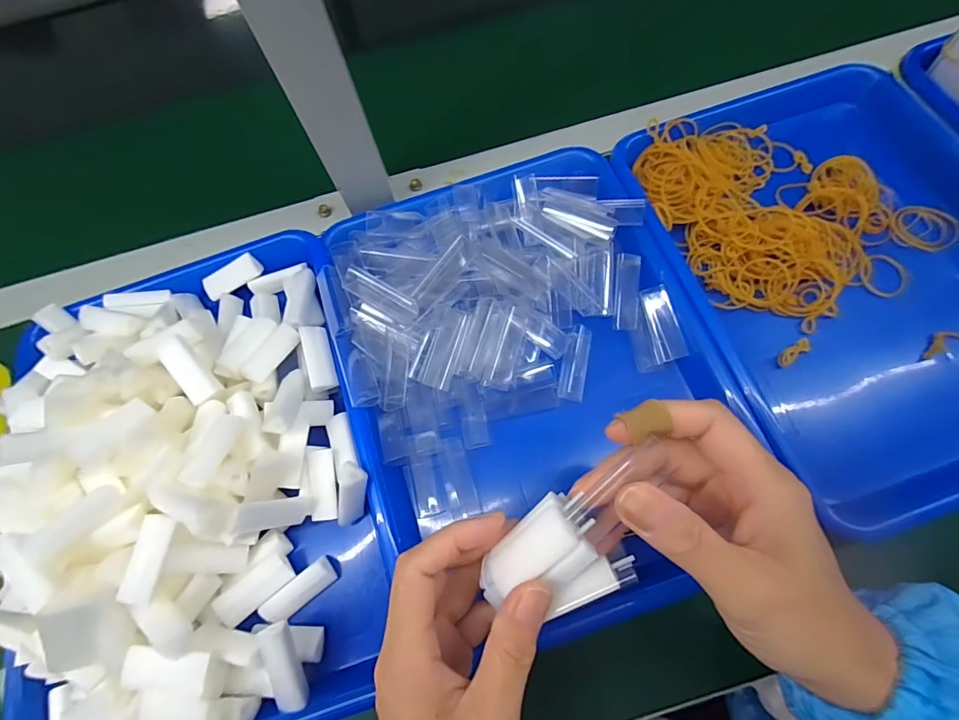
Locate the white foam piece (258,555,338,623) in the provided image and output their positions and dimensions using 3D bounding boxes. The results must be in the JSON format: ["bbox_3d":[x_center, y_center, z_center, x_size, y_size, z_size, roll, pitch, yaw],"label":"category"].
[{"bbox_3d":[-0.115,0.148,0.292,0.046,0.012,0.018,-39,72,-10],"label":"white foam piece"}]

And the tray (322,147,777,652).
[{"bbox_3d":[0.040,0.013,0.329,0.244,0.063,0.326,-18,71,-4],"label":"tray"}]

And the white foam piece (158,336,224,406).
[{"bbox_3d":[-0.191,0.006,0.300,0.016,0.021,0.045,-29,108,-7],"label":"white foam piece"}]

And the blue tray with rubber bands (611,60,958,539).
[{"bbox_3d":[0.270,-0.079,0.353,0.253,0.050,0.365,-19,71,-4],"label":"blue tray with rubber bands"}]

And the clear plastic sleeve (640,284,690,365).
[{"bbox_3d":[0.131,-0.026,0.327,0.021,0.004,0.054,-18,81,28],"label":"clear plastic sleeve"}]

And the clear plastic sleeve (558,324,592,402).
[{"bbox_3d":[0.070,0.001,0.331,0.018,0.007,0.054,10,71,8],"label":"clear plastic sleeve"}]

